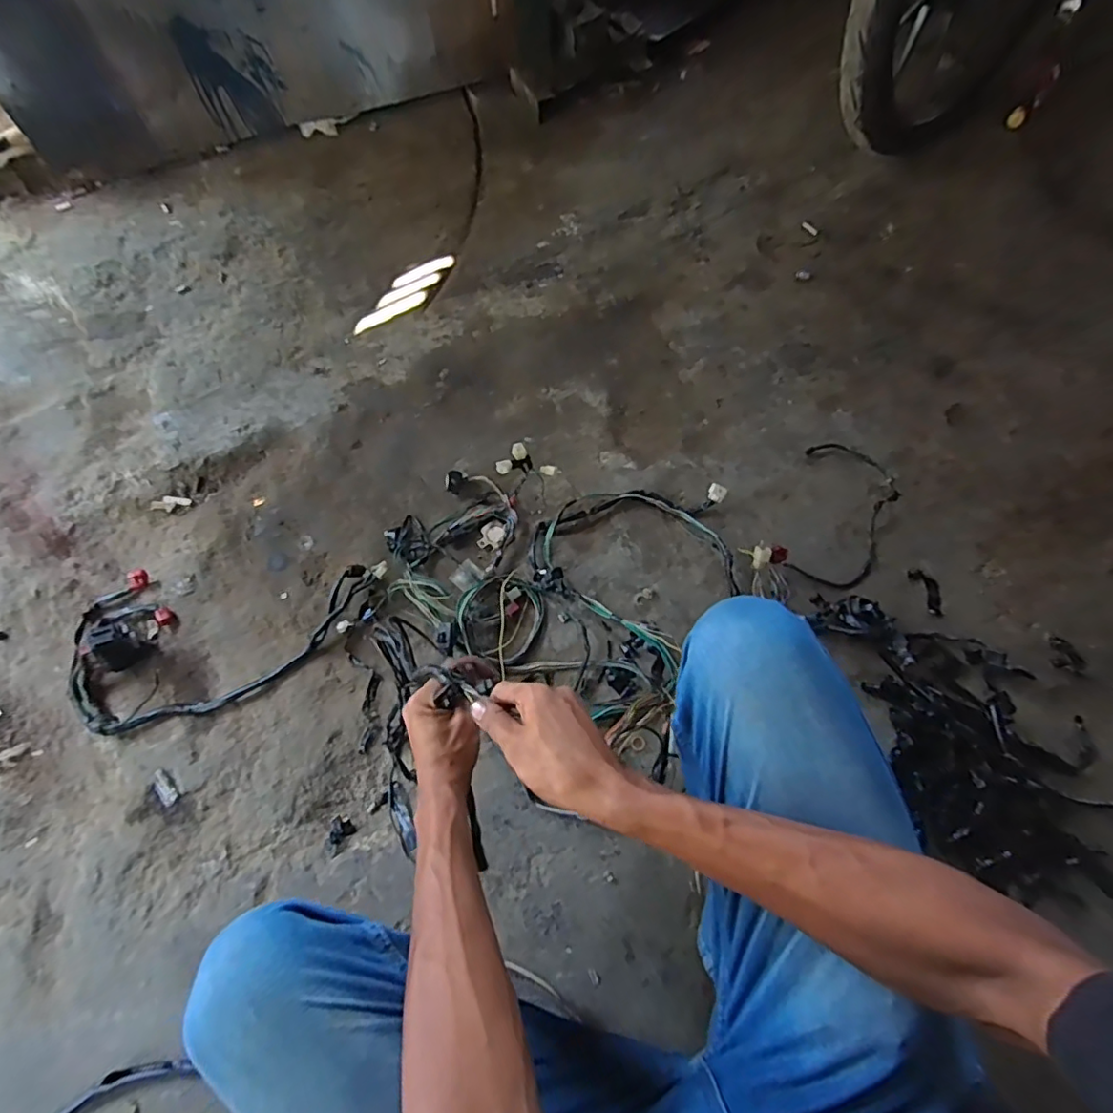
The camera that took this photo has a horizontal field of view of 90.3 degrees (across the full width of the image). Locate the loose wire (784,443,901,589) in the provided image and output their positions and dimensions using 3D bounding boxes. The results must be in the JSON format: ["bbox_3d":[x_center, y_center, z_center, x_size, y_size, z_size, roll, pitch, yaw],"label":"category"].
[{"bbox_3d":[0.466,-0.072,0.893,0.145,0.028,0.272,17,68,9],"label":"loose wire"}]

